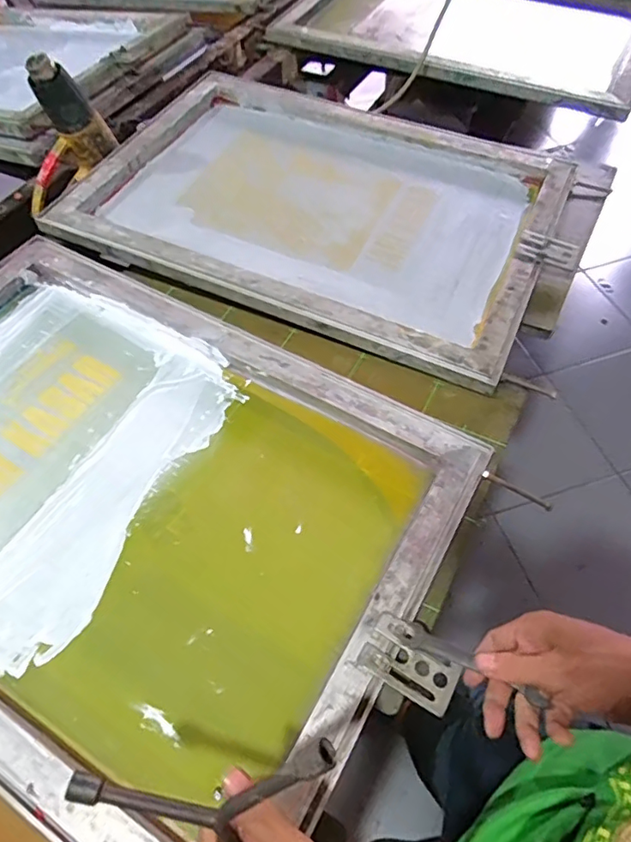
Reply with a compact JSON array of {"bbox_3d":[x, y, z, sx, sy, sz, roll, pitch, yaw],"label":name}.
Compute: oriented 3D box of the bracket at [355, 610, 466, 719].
[{"bbox_3d":[0.083,0.208,0.462,0.081,0.006,0.050,28,66,18],"label":"bracket"}]

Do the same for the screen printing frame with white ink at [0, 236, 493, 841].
[{"bbox_3d":[-0.226,0.063,0.575,0.675,0.032,0.482,26,61,18],"label":"screen printing frame with white ink"}]

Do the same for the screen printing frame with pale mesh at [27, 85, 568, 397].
[{"bbox_3d":[0.004,-0.354,0.855,0.704,0.046,0.506,22,55,14],"label":"screen printing frame with pale mesh"}]

